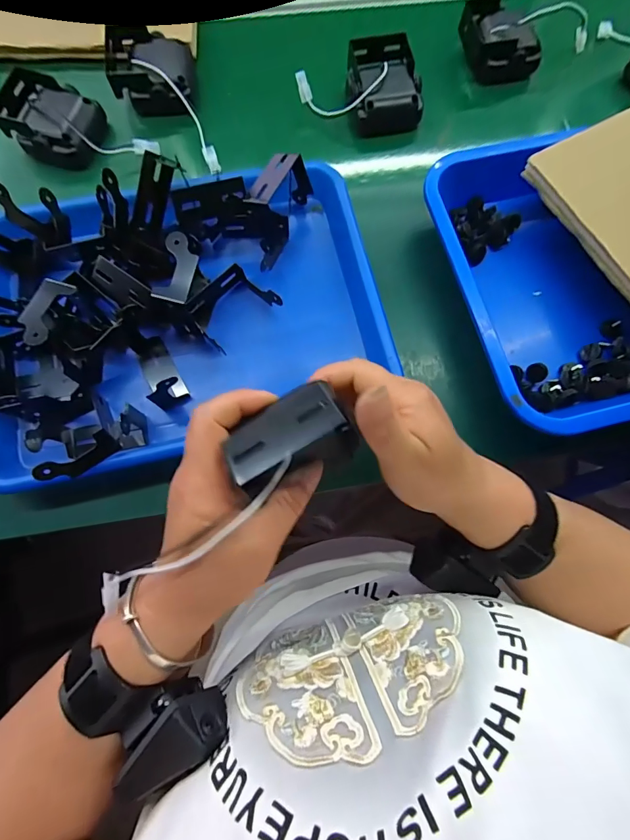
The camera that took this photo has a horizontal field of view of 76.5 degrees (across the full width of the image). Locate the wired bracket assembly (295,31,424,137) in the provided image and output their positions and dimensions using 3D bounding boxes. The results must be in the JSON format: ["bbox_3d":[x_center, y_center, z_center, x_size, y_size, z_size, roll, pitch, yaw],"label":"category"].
[{"bbox_3d":[0.068,-0.348,0.422,0.070,0.047,0.082,-15,76,-5],"label":"wired bracket assembly"}]

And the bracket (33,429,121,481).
[{"bbox_3d":[-0.165,0.028,0.280,0.051,0.025,0.009,-41,40,-14],"label":"bracket"}]

